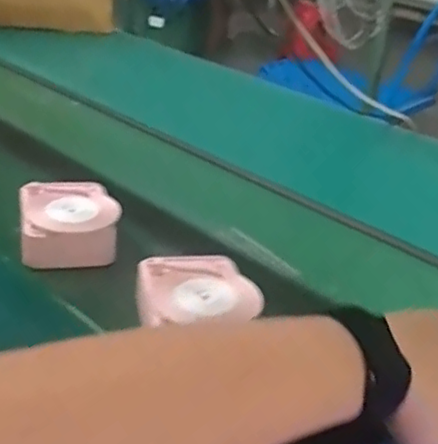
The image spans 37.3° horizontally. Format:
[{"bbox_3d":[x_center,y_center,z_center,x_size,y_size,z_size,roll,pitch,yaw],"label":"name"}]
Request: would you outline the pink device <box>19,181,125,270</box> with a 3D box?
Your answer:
[{"bbox_3d":[-0.168,0.003,0.741,0.107,0.055,0.120,-2,28,-16],"label":"pink device"}]

